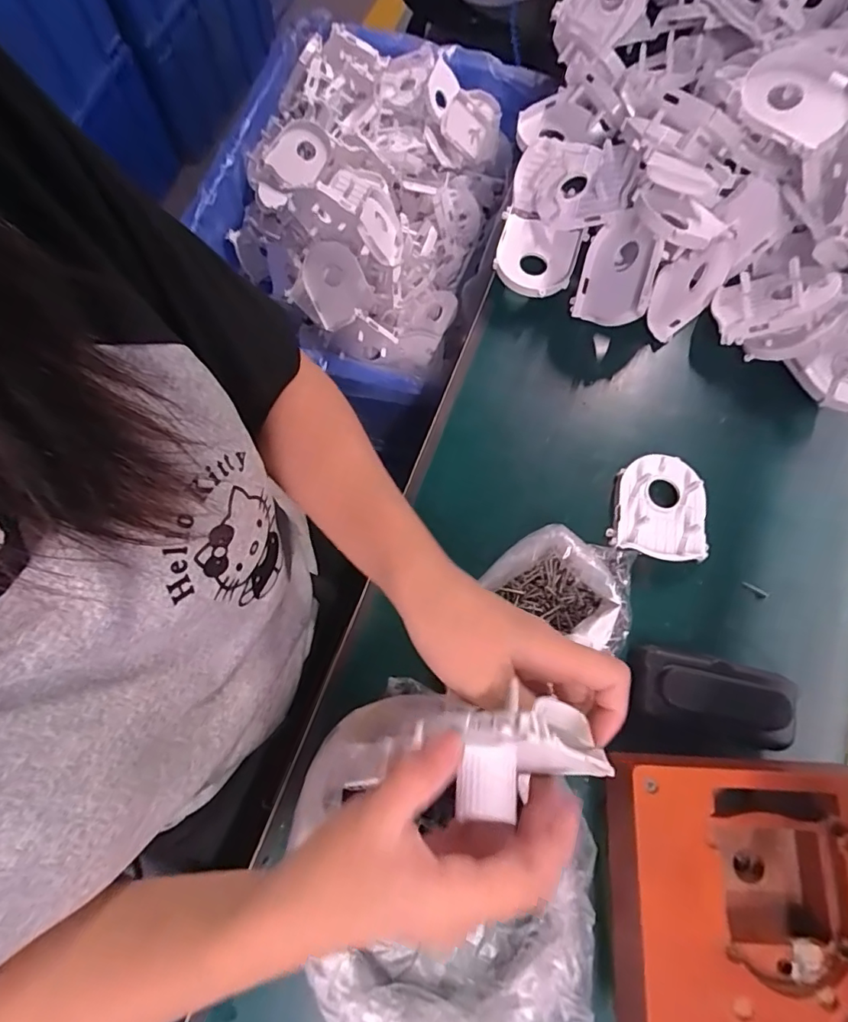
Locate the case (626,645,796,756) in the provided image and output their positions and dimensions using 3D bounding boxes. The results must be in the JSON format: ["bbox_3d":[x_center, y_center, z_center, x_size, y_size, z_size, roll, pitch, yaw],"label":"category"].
[{"bbox_3d":[0.191,0.123,0.343,0.105,0.025,0.047,15,73,5],"label":"case"}]

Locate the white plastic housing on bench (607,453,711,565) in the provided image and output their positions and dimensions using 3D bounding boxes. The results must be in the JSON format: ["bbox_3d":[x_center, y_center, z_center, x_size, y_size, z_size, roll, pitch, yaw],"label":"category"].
[{"bbox_3d":[0.179,-0.004,0.386,0.066,0.019,0.082,14,73,5],"label":"white plastic housing on bench"}]

